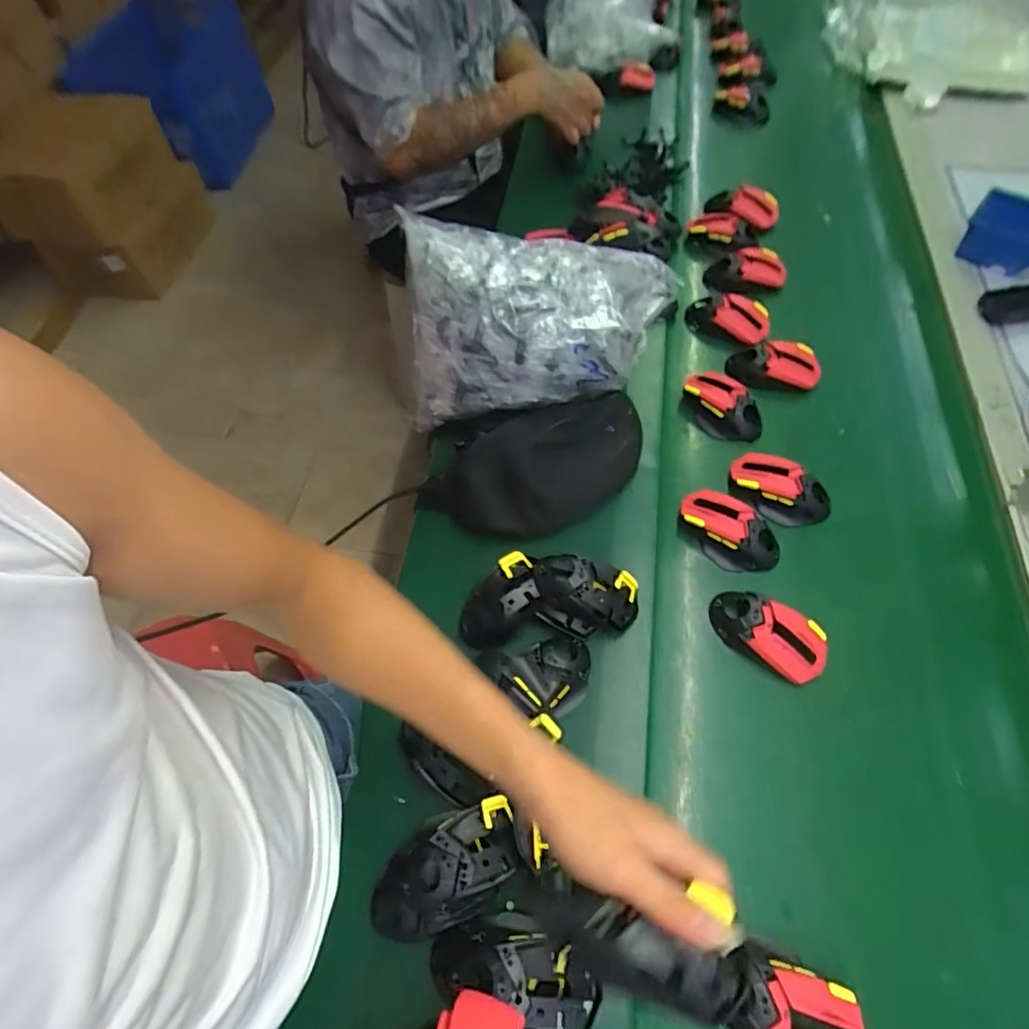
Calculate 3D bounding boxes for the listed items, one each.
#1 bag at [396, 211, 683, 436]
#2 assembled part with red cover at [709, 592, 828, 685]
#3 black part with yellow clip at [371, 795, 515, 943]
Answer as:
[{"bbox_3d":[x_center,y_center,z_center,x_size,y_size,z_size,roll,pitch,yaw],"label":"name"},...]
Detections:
[{"bbox_3d":[0.024,-0.232,0.715,0.328,0.215,0.145,-1,61,1],"label":"bag"},{"bbox_3d":[0.269,0.124,0.595,0.123,0.042,0.063,35,68,21],"label":"assembled part with red cover"},{"bbox_3d":[-0.062,0.317,0.498,0.139,0.052,0.077,-24,62,-10],"label":"black part with yellow clip"}]

